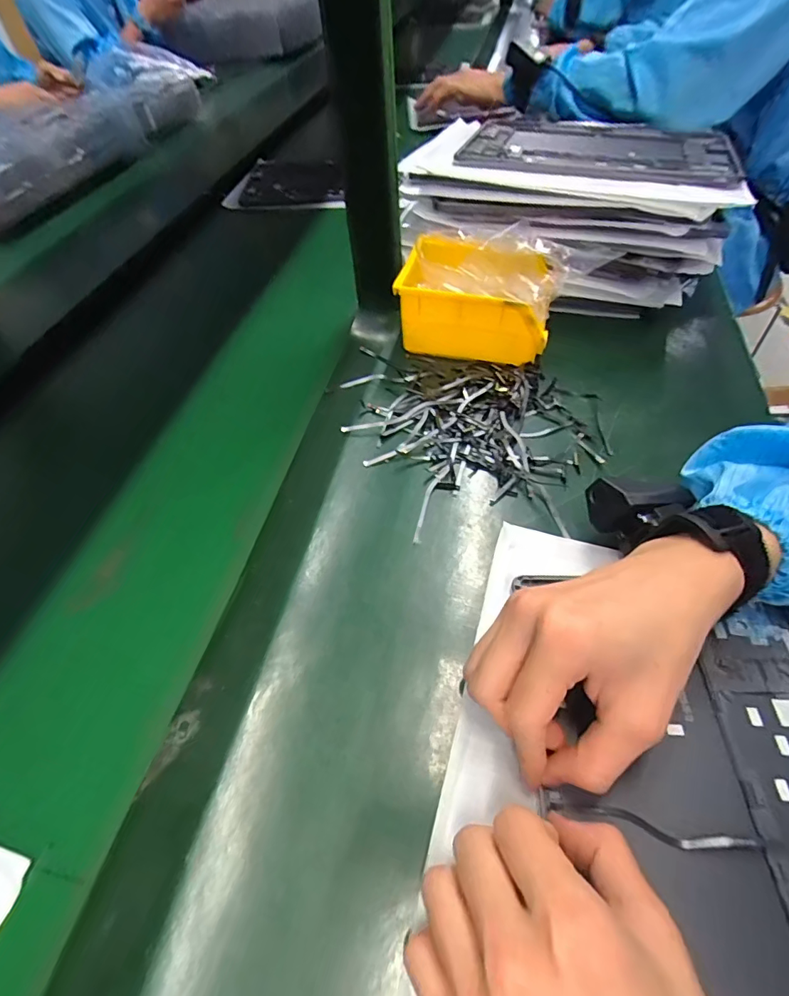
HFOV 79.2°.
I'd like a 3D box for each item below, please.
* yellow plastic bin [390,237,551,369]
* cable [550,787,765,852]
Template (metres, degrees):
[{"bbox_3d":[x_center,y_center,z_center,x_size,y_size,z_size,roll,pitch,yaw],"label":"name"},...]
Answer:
[{"bbox_3d":[0.079,-0.190,0.454,0.136,0.078,0.095,11,54,11],"label":"yellow plastic bin"},{"bbox_3d":[0.125,0.161,0.235,0.096,0.004,0.010,8,55,12],"label":"cable"}]

